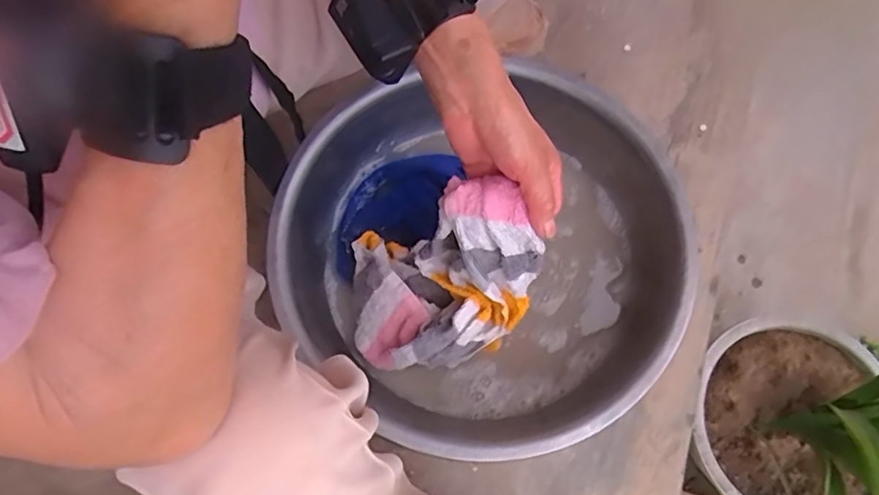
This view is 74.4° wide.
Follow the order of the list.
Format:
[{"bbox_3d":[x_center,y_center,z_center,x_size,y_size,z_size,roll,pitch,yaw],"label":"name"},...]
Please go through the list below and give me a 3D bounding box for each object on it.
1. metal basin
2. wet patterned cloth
[{"bbox_3d":[0.049,0.014,0.543,0.322,0.097,0.340,9,71,5],"label":"metal basin"},{"bbox_3d":[-0.001,0.027,0.473,0.156,0.147,0.118,-1,71,2],"label":"wet patterned cloth"}]

